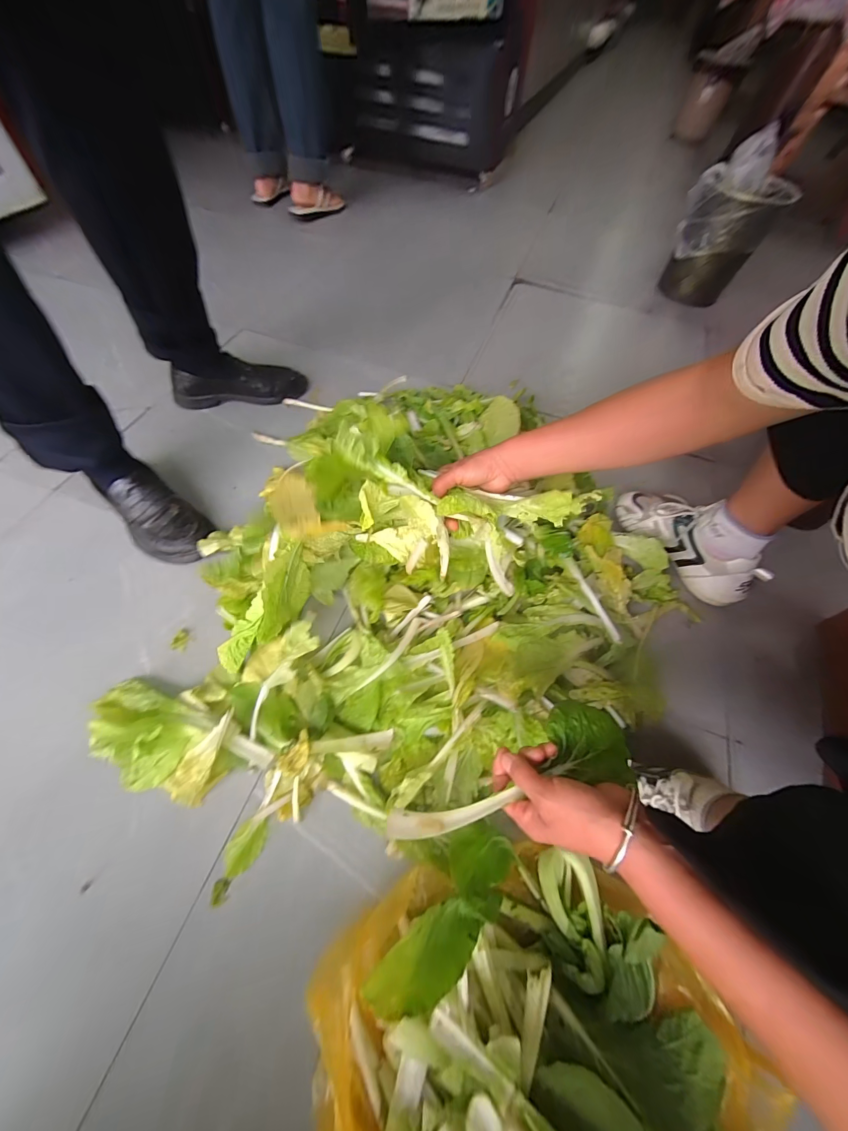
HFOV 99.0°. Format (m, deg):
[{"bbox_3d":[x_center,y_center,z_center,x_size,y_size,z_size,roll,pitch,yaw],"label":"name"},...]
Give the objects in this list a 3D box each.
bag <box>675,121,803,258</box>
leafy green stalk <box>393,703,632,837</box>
[{"bbox_3d":[0.902,-1.044,1.042,0.250,0.200,0.260,32,63,13],"label":"bag"},{"bbox_3d":[0.083,0.188,0.332,0.237,0.020,0.075,-13,63,-15],"label":"leafy green stalk"}]

